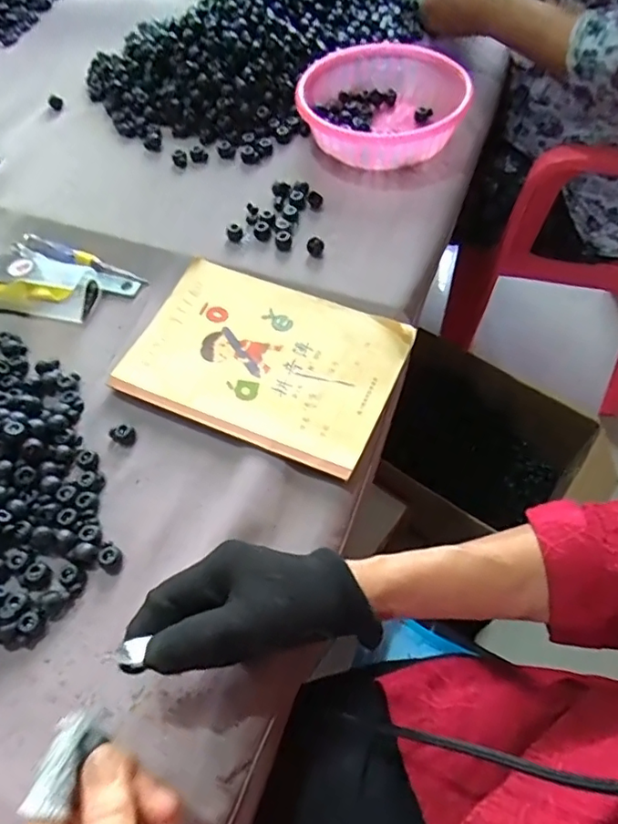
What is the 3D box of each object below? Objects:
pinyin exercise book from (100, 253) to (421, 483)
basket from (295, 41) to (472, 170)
[{"bbox_3d":[-0.036,-0.044,0.454,0.204,0.012,0.141,21,62,16],"label":"pinyin exercise book"},{"bbox_3d":[0.072,-0.302,0.571,0.161,0.046,0.153,-2,58,3],"label":"basket"}]

